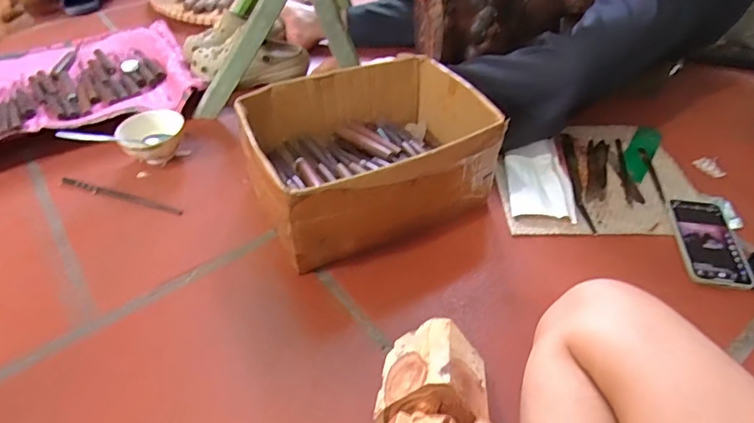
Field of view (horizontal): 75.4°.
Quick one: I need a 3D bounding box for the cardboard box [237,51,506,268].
[{"bbox_3d":[-0.012,-0.093,0.740,0.326,0.146,0.267,-17,46,-19],"label":"cardboard box"}]

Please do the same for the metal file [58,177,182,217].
[{"bbox_3d":[-0.420,-0.026,0.800,0.239,0.004,0.018,13,44,13],"label":"metal file"}]

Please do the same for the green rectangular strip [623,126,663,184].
[{"bbox_3d":[0.465,-0.107,0.858,0.044,0.005,0.176,34,48,15],"label":"green rectangular strip"}]

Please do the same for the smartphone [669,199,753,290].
[{"bbox_3d":[0.481,0.042,0.712,0.081,0.016,0.157,10,43,9],"label":"smartphone"}]

